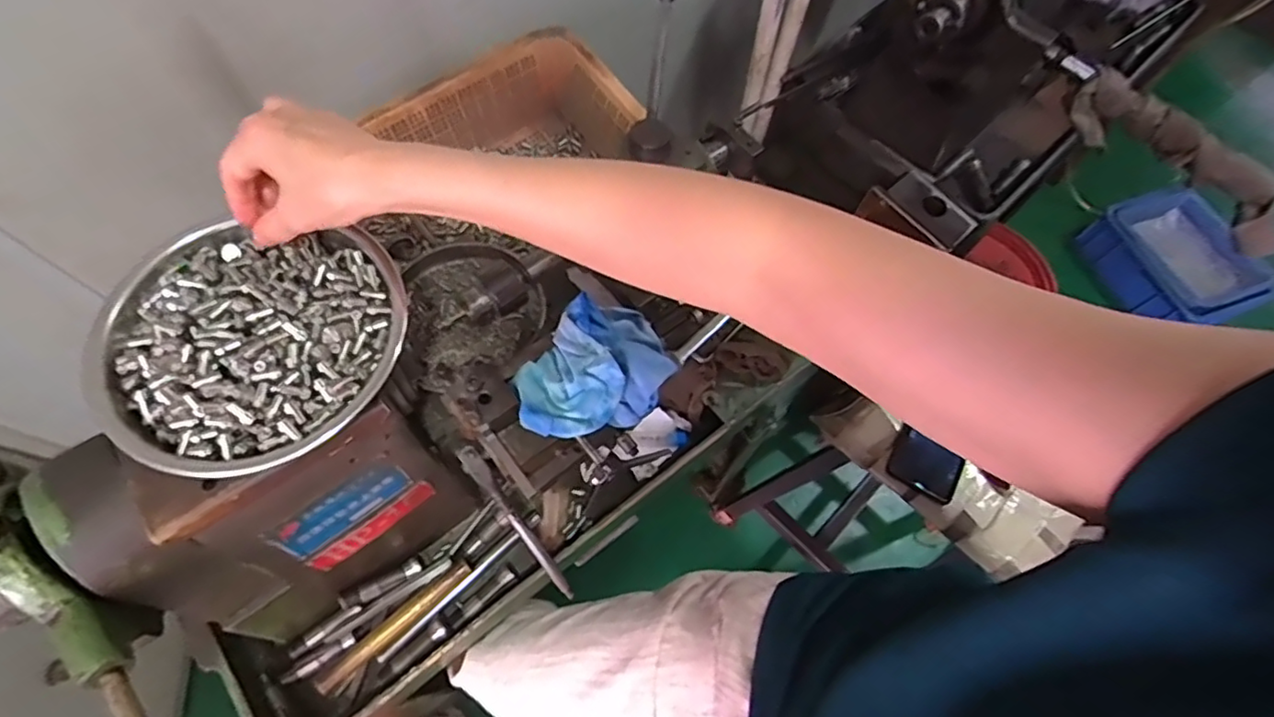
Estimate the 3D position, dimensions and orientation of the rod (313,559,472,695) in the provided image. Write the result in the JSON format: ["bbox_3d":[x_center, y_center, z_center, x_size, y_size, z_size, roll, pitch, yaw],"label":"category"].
[{"bbox_3d":[-0.228,0.252,0.579,0.162,0.025,0.024,-38,73,-18],"label":"rod"}]

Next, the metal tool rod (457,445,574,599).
[{"bbox_3d":[-0.107,0.159,0.567,0.016,0.014,0.195,-36,115,-17],"label":"metal tool rod"}]

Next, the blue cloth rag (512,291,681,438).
[{"bbox_3d":[-0.032,0.011,0.481,0.095,0.035,0.130,35,69,12],"label":"blue cloth rag"}]

